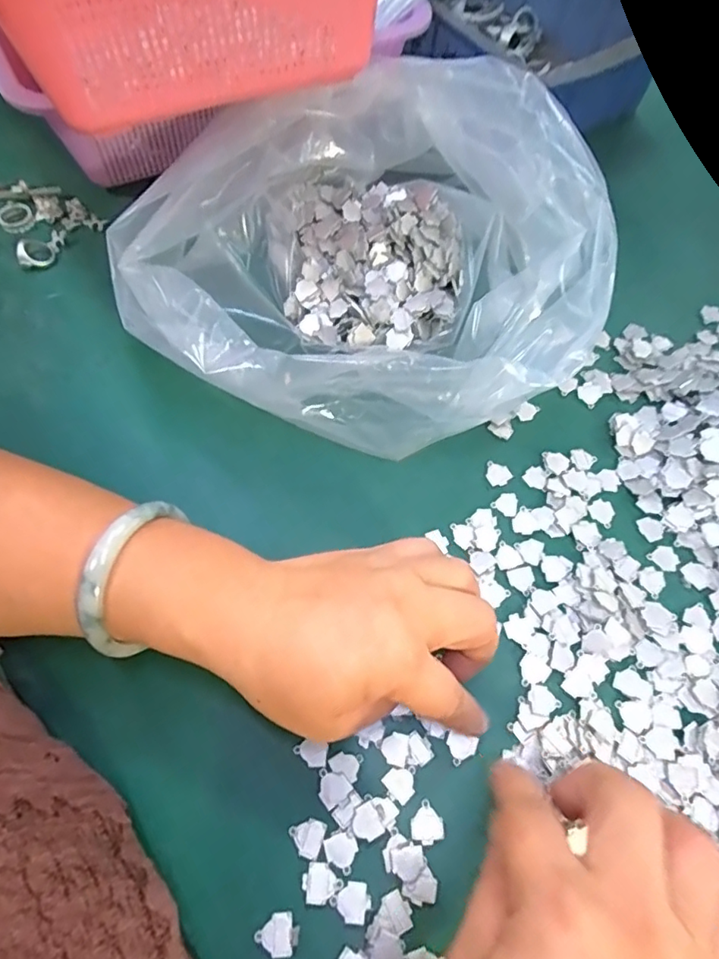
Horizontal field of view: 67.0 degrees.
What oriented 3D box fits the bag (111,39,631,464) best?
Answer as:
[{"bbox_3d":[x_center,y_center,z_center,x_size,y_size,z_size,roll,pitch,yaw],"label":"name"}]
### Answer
[{"bbox_3d":[0.001,-0.126,0.320,0.259,0.097,0.224,-28,68,-14],"label":"bag"}]

